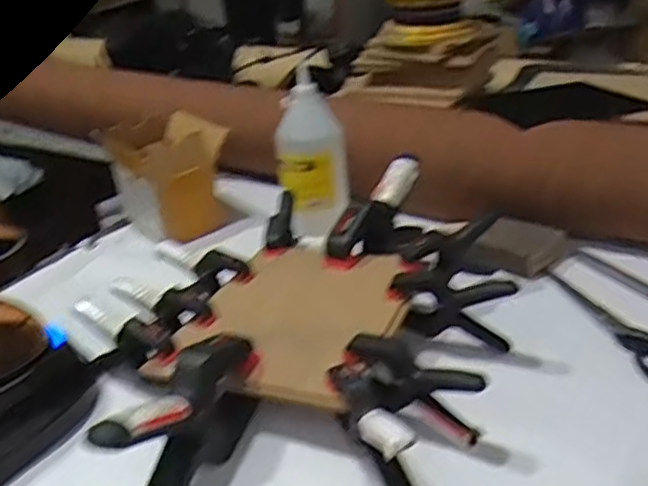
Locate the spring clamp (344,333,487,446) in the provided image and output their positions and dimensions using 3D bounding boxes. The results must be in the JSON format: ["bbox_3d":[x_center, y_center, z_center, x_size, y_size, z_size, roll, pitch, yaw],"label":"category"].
[{"bbox_3d":[0.066,0.104,0.500,0.099,0.067,0.022,8,30,24],"label":"spring clamp"}]

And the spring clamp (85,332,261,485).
[{"bbox_3d":[-0.092,0.122,0.475,0.034,0.091,0.149,6,29,20],"label":"spring clamp"}]

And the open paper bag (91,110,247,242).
[{"bbox_3d":[-0.186,-0.078,0.866,0.114,0.126,0.117,18,35,38],"label":"open paper bag"}]

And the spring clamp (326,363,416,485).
[{"bbox_3d":[0.034,0.128,0.468,0.033,0.081,0.110,-11,28,-11],"label":"spring clamp"}]

